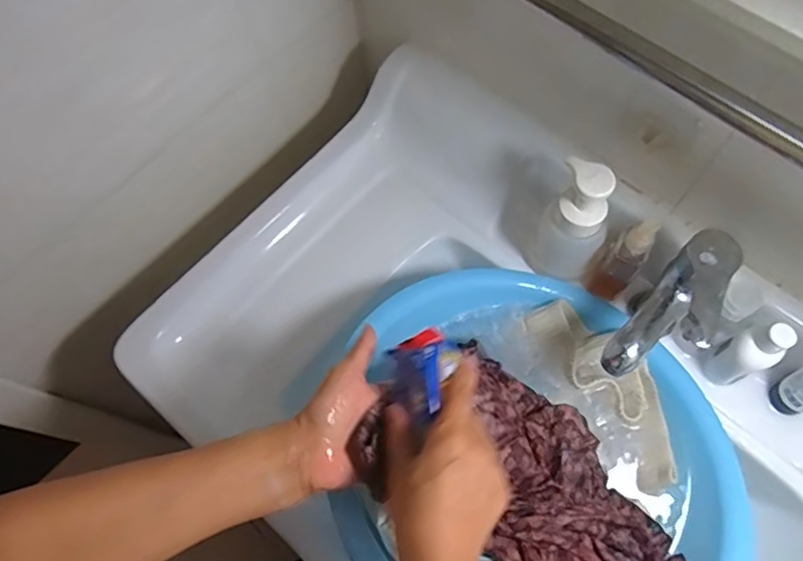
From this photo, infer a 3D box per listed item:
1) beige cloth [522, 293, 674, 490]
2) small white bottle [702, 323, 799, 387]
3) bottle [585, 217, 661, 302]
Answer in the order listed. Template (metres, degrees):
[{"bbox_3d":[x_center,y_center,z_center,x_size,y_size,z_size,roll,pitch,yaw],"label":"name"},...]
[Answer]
[{"bbox_3d":[0.210,0.102,0.588,0.075,0.022,0.197,-30,69,-9],"label":"beige cloth"},{"bbox_3d":[0.323,0.070,0.553,0.033,0.110,0.035,-1,68,3],"label":"small white bottle"},{"bbox_3d":[0.215,-0.019,0.572,0.034,0.124,0.032,30,73,14],"label":"bottle"}]

